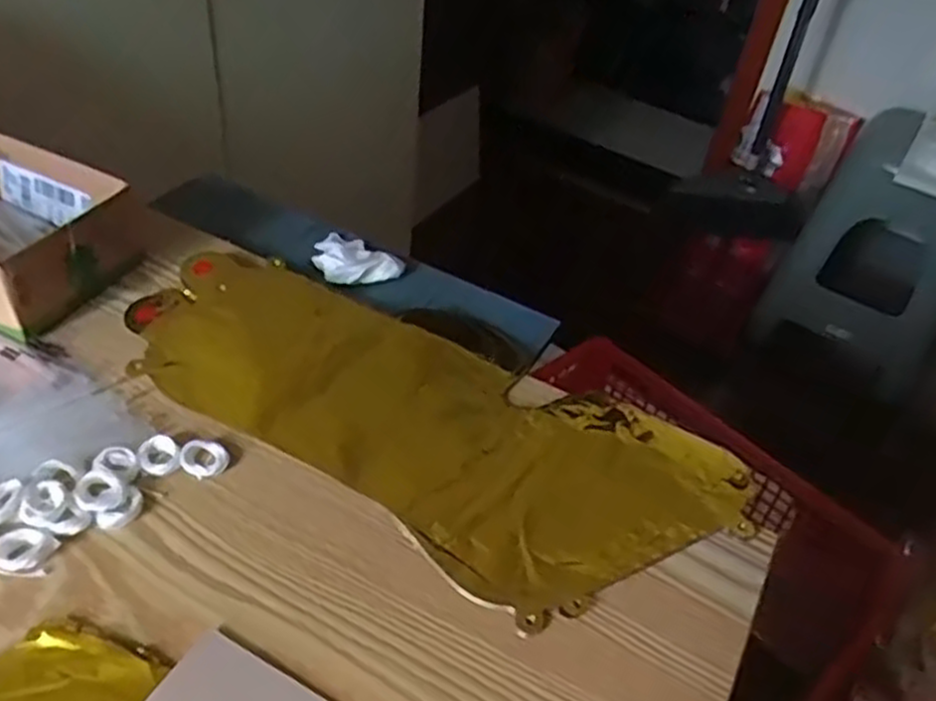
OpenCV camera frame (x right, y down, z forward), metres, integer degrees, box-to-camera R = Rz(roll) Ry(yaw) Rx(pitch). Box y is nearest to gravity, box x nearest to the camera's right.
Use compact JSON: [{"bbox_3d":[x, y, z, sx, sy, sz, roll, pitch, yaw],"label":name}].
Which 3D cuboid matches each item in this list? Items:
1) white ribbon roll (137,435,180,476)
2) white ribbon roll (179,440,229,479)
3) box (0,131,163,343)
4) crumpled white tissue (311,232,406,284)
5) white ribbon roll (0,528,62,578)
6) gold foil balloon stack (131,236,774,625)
[{"bbox_3d":[-0.194,0.065,0.482,0.024,0.007,0.027,-14,46,-22],"label":"white ribbon roll"},{"bbox_3d":[-0.166,0.068,0.485,0.028,0.010,0.024,-13,45,-20],"label":"white ribbon roll"},{"bbox_3d":[-0.374,-0.106,0.614,0.207,0.066,0.150,22,44,17],"label":"box"},{"bbox_3d":[-0.105,-0.081,0.673,0.083,0.021,0.058,32,48,25],"label":"crumpled white tissue"},{"bbox_3d":[-0.247,0.112,0.426,0.034,0.007,0.026,10,42,4],"label":"white ribbon roll"},{"bbox_3d":[-0.040,0.037,0.531,0.434,0.016,0.185,25,45,19],"label":"gold foil balloon stack"}]

